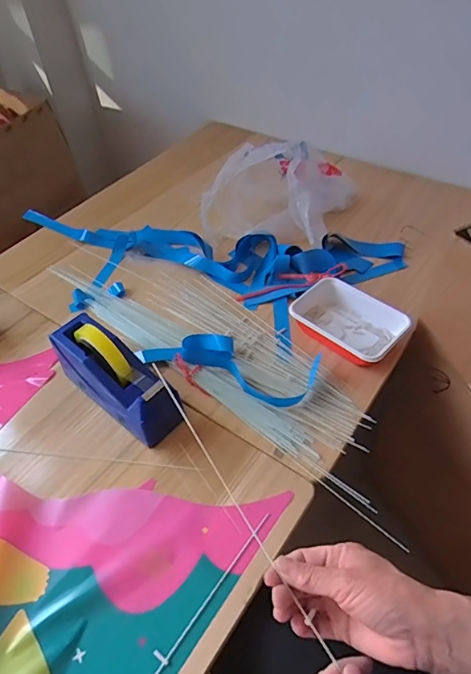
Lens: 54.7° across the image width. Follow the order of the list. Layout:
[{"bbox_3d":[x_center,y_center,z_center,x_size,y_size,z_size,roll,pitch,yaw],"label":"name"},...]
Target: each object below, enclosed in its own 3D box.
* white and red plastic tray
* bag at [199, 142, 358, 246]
[{"bbox_3d":[0.176,-0.022,0.726,0.171,0.044,0.119,34,58,29],"label":"white and red plastic tray"},{"bbox_3d":[0.091,-0.298,0.885,0.278,0.160,0.202,7,49,10],"label":"bag"}]

